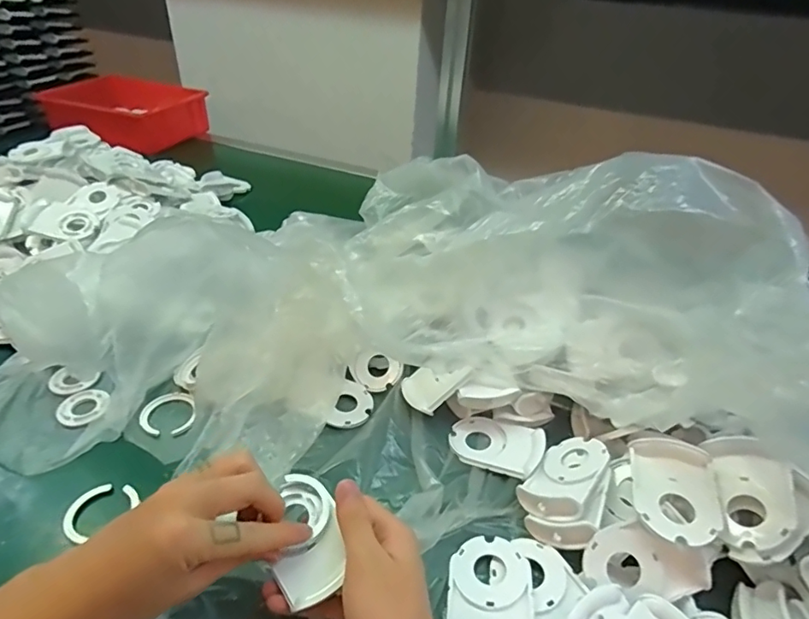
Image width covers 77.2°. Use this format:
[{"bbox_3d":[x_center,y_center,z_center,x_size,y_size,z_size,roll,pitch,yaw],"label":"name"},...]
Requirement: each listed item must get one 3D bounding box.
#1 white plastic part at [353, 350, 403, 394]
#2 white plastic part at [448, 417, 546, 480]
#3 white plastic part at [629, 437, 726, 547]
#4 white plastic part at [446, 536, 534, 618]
[{"bbox_3d":[-0.028,0.064,0.527,0.047,0.012,0.043,-1,66,3],"label":"white plastic part"},{"bbox_3d":[0.083,0.122,0.462,0.082,0.018,0.055,15,38,15],"label":"white plastic part"},{"bbox_3d":[0.199,0.135,0.373,0.060,0.028,0.083,11,37,10],"label":"white plastic part"},{"bbox_3d":[0.060,0.196,0.351,0.057,0.017,0.083,7,36,4],"label":"white plastic part"}]

